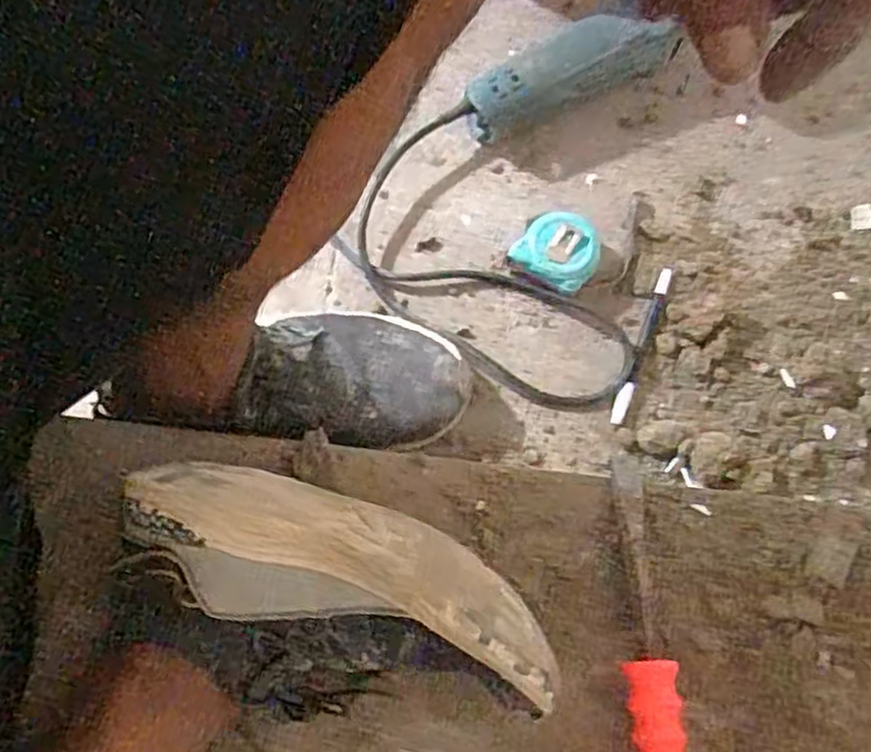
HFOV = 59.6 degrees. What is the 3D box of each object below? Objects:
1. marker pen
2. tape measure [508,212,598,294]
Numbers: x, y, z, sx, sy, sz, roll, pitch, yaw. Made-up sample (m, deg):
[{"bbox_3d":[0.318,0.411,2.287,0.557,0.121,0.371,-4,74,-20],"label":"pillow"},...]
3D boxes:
[{"bbox_3d":[0.174,-0.027,0.643,0.012,0.014,0.145,21,75,2],"label":"marker pen"},{"bbox_3d":[0.105,-0.104,0.645,0.064,0.034,0.061,41,77,7],"label":"tape measure"}]

